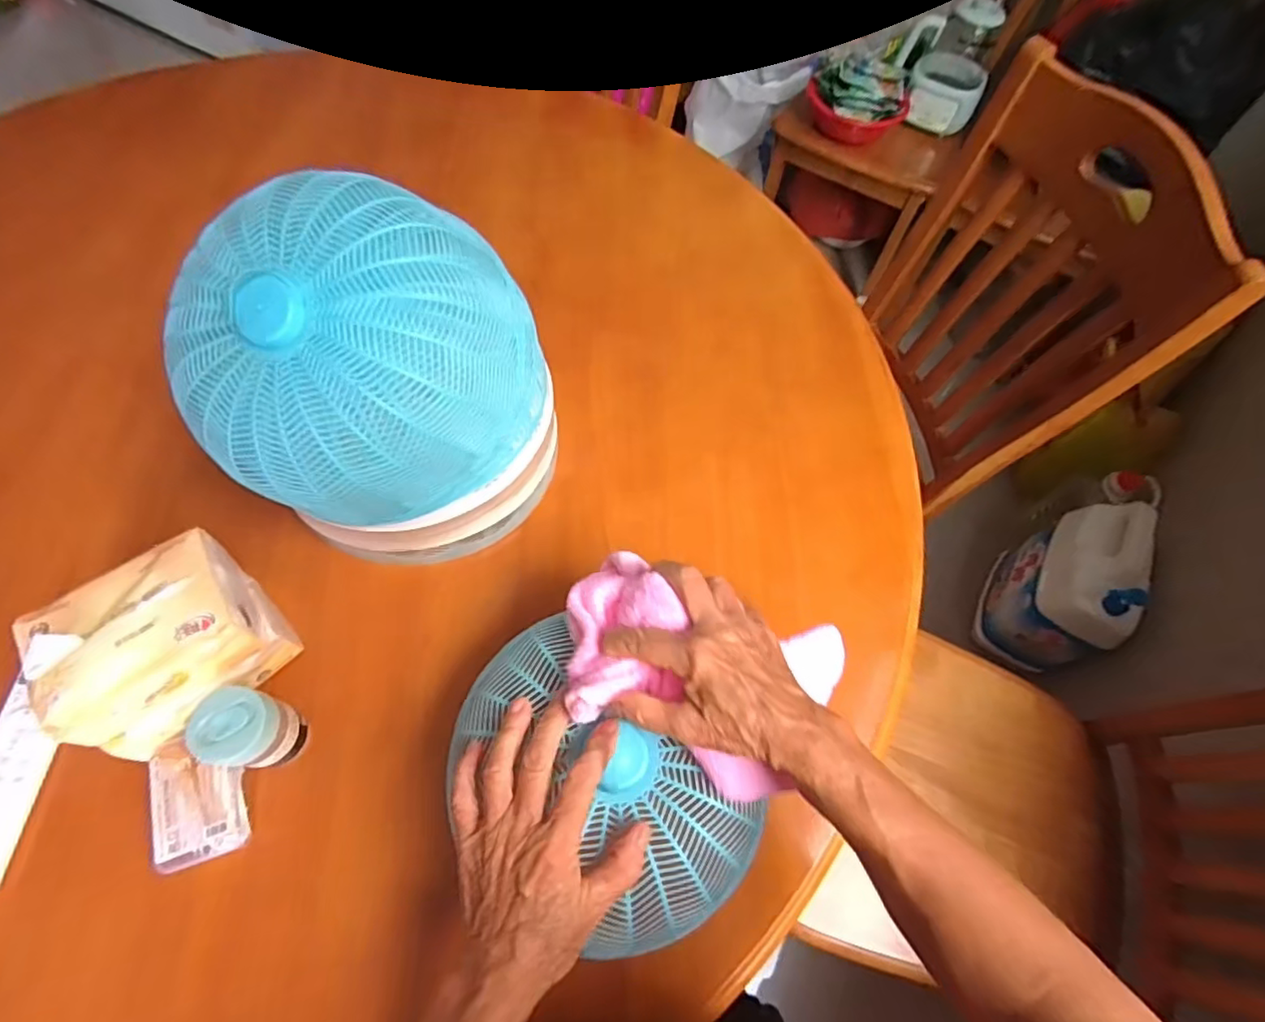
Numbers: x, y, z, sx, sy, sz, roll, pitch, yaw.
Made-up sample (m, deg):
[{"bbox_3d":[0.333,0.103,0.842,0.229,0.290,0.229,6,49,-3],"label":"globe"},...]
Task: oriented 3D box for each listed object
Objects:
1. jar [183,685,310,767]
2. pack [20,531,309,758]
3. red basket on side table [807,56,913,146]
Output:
[{"bbox_3d":[-0.264,0.155,0.424,0.042,0.083,0.046,1,63,-3],"label":"jar"},{"bbox_3d":[-0.336,0.098,0.439,0.133,0.097,0.103,-38,72,-20],"label":"pack"},{"bbox_3d":[0.504,-0.922,1.356,0.223,0.095,0.173,27,65,8],"label":"red basket on side table"}]

